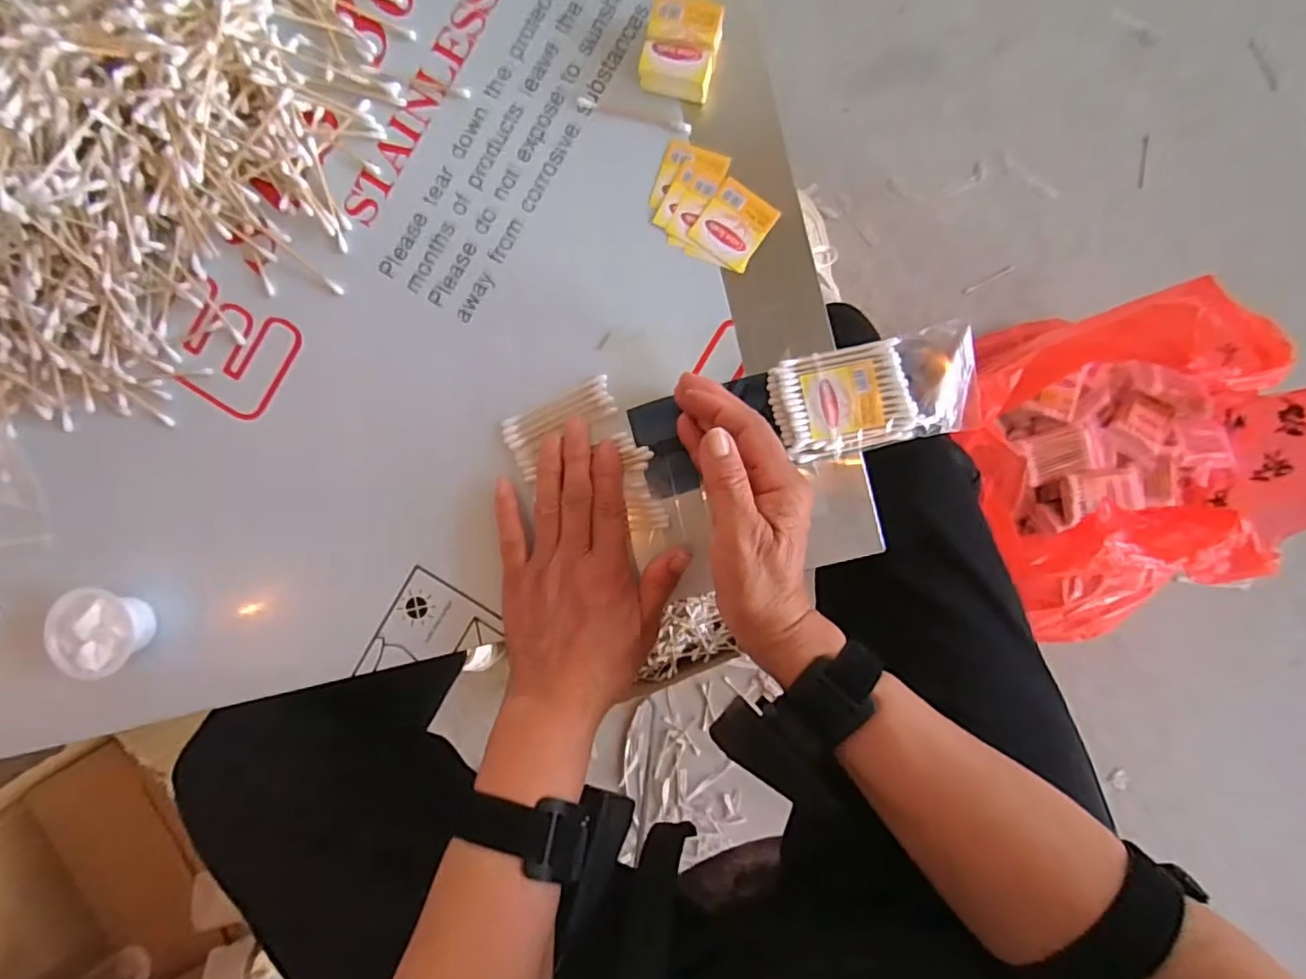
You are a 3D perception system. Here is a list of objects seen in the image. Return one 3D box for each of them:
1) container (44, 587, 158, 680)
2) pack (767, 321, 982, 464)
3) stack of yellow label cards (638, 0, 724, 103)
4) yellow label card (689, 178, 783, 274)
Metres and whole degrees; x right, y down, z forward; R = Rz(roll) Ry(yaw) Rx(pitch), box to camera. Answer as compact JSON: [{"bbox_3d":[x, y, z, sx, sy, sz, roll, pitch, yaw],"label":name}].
[{"bbox_3d":[-0.344,0.088,0.379,0.050,0.037,0.053,0,91,2],"label":"container"},{"bbox_3d":[0.133,-0.057,0.361,0.119,0.014,0.062,-12,91,2],"label":"pack"},{"bbox_3d":[0.017,-0.260,0.357,0.041,0.026,0.053,16,92,2],"label":"stack of yellow label cards"},{"bbox_3d":[0.050,-0.163,0.369,0.041,0.004,0.043,35,92,1],"label":"yellow label card"}]

